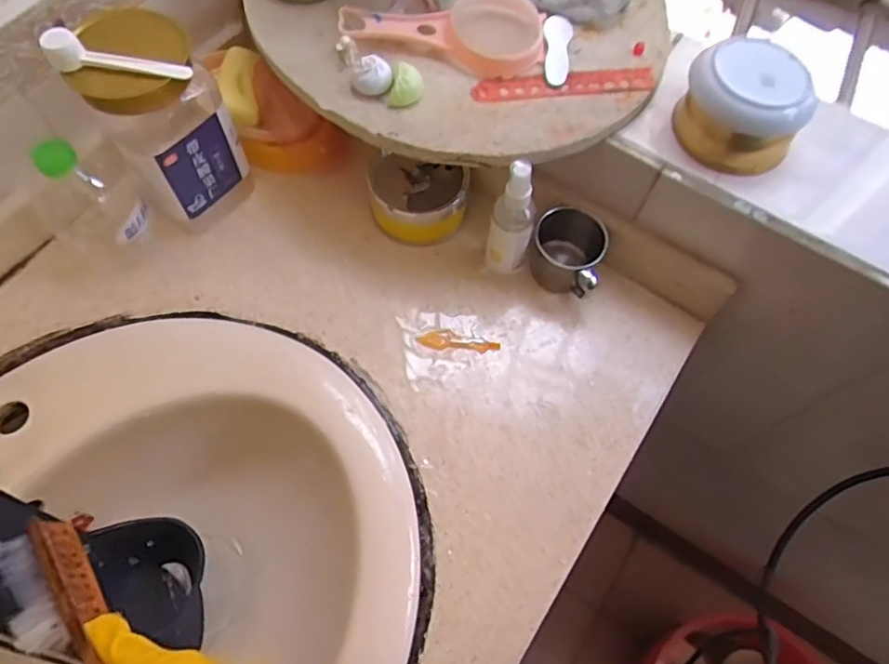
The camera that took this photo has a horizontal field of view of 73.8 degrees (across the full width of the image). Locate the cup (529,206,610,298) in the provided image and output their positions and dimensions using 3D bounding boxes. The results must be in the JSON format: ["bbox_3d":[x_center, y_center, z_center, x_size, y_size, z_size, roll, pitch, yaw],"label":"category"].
[{"bbox_3d":[0.120,-0.081,0.570,0.069,0.056,0.068,1,65,-2],"label":"cup"}]

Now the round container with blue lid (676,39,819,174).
[{"bbox_3d":[0.248,-0.185,0.499,0.098,0.082,0.082,35,68,13],"label":"round container with blue lid"}]

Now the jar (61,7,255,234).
[{"bbox_3d":[-0.252,-0.186,0.543,0.087,0.184,0.091,1,65,-2],"label":"jar"}]

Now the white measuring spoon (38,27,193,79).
[{"bbox_3d":[-0.252,-0.213,0.457,0.107,0.020,0.025,7,65,1],"label":"white measuring spoon"}]

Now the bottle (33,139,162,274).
[{"bbox_3d":[-0.324,-0.118,0.539,0.086,0.118,0.075,-40,73,-18],"label":"bottle"}]

